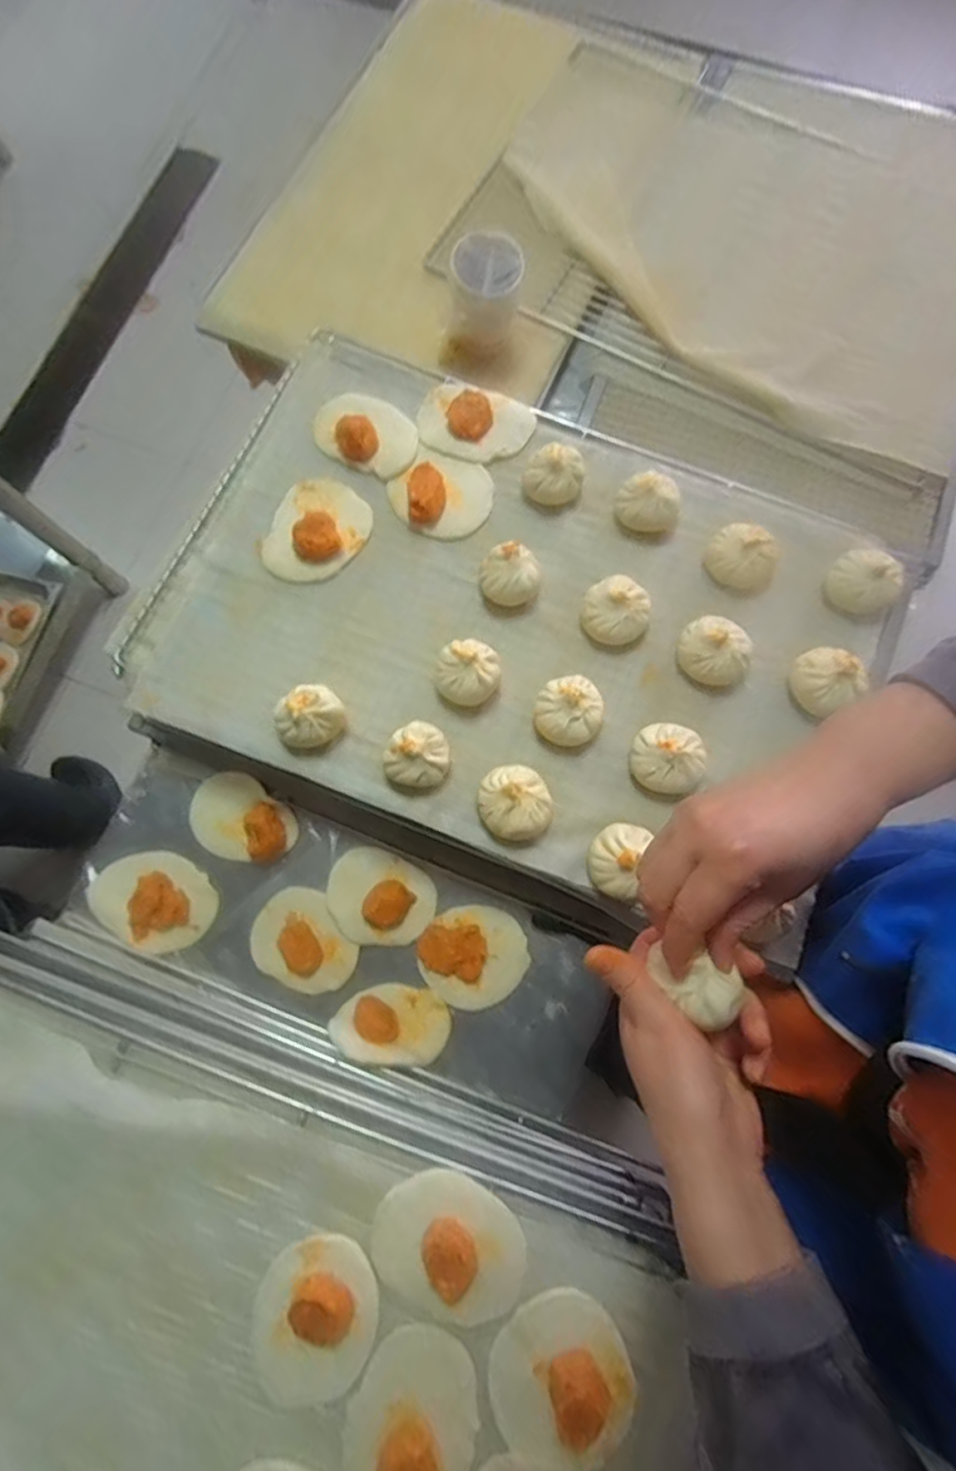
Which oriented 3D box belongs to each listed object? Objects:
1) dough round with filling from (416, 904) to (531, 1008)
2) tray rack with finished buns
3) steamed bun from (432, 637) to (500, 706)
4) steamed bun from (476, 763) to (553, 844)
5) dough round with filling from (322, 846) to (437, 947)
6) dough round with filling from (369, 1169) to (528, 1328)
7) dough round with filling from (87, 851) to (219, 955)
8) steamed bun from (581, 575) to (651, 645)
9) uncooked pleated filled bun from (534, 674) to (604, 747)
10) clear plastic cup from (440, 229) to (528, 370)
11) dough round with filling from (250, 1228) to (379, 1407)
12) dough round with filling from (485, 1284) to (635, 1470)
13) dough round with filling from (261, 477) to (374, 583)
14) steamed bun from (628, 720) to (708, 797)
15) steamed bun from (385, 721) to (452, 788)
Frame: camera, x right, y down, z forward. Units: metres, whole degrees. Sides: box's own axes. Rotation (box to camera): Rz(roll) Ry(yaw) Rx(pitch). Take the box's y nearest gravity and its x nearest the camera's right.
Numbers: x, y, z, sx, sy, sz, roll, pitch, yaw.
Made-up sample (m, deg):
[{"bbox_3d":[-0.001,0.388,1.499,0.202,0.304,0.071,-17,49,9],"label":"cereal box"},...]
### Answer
[{"bbox_3d":[-0.004,0.201,0.566,0.099,0.027,0.086,-2,77,0],"label":"dough round with filling"},{"bbox_3d":[0.028,-0.112,0.551,0.609,0.051,0.424,24,76,6],"label":"tray rack with finished buns"},{"bbox_3d":[-0.008,-0.054,0.525,0.052,0.040,0.052,0,75,0],"label":"steamed bun"},{"bbox_3d":[0.030,0.055,0.504,0.056,0.040,0.062,-31,78,-8],"label":"steamed bun"},{"bbox_3d":[-0.093,0.152,0.579,0.101,0.026,0.082,27,78,6],"label":"dough round with filling"},{"bbox_3d":[-0.019,0.361,0.432,0.108,0.030,0.083,24,76,6],"label":"dough round with filling"},{"bbox_3d":[-0.305,0.153,0.585,0.110,0.017,0.083,27,78,6],"label":"dough round with filling"},{"bbox_3d":[0.120,-0.109,0.543,0.056,0.046,0.057,0,75,0],"label":"steamed bun"},{"bbox_3d":[0.076,-0.021,0.521,0.054,0.040,0.057,0,75,0],"label":"uncooked pleated filled bun"},{"bbox_3d":[0.003,-0.450,0.642,0.083,0.094,0.078,13,75,3],"label":"clear plastic cup"},{"bbox_3d":[-0.112,0.400,0.420,0.084,0.025,0.096,31,77,8],"label":"dough round with filling"},{"bbox_3d":[0.056,0.437,0.410,0.095,0.032,0.092,0,75,0],"label":"dough round with filling"},{"bbox_3d":[-0.148,-0.191,0.566,0.086,0.031,0.101,17,76,4],"label":"dough round with filling"},{"bbox_3d":[0.156,0.019,0.511,0.055,0.035,0.059,0,75,0],"label":"steamed bun"},{"bbox_3d":[-0.048,0.016,0.508,0.050,0.045,0.049,0,75,0],"label":"steamed bun"}]

